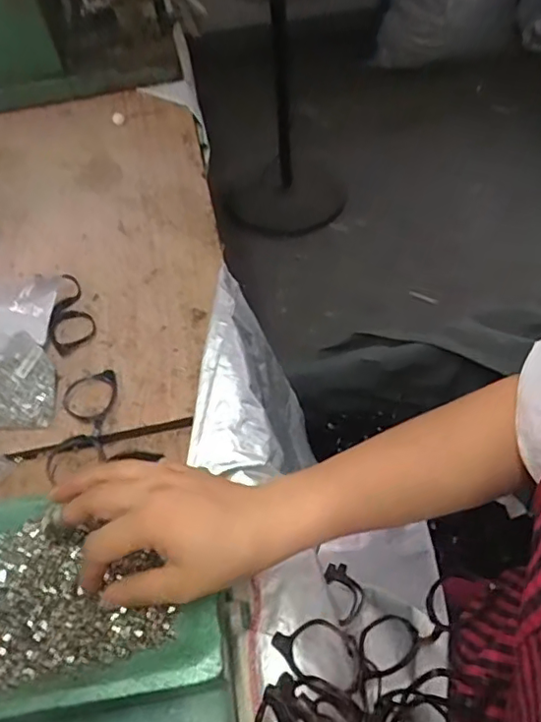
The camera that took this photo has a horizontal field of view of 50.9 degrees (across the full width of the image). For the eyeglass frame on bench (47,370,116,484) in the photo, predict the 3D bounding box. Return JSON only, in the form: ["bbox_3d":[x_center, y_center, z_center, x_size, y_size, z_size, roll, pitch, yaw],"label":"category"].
[{"bbox_3d":[-0.203,0.063,0.615,0.055,0.013,0.142,-4,49,2],"label":"eyeglass frame on bench"}]

